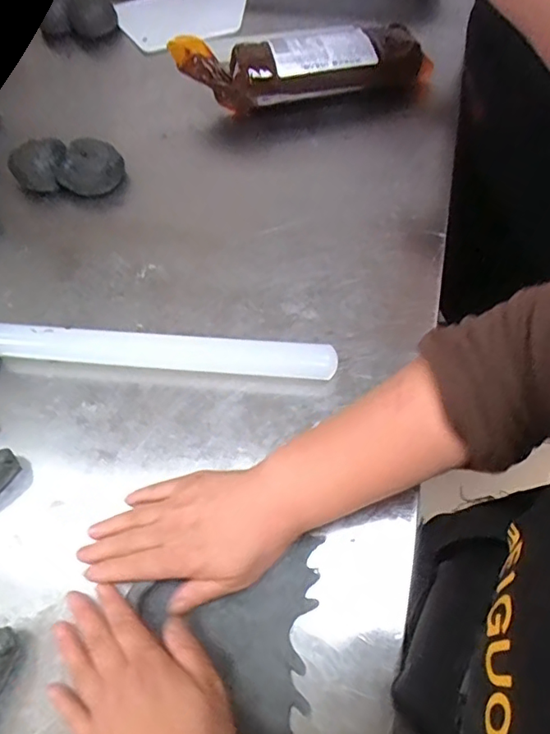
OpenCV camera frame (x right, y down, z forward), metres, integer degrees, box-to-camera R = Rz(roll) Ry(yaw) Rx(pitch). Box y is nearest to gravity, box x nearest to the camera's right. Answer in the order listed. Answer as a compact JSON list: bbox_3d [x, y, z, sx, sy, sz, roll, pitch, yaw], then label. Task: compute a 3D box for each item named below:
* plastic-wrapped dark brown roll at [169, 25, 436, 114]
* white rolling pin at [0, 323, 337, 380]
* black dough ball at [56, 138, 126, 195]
[{"bbox_3d":[0.033,-0.358,0.637,0.290,0.058,0.092,-7,62,0],"label":"plastic-wrapped dark brown roll"},{"bbox_3d":[-0.105,-0.015,0.490,0.313,0.027,0.030,4,63,6],"label":"white rolling pin"},{"bbox_3d":[-0.201,-0.219,0.597,0.064,0.031,0.059,-2,62,3],"label":"black dough ball"}]

